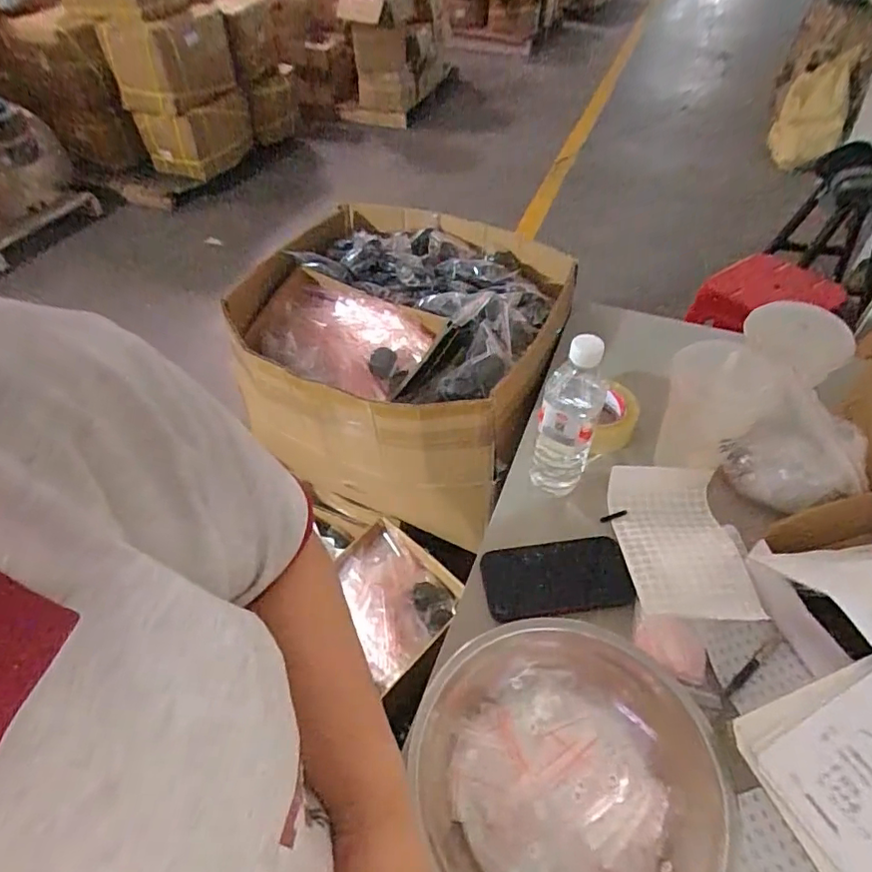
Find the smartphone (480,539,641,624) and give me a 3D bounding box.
[{"bbox_3d":[0.134,0.160,0.626,0.159,0.009,0.081,-8,54,1],"label":"smartphone"}]

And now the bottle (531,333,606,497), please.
[{"bbox_3d":[0.151,-0.015,0.639,0.062,0.235,0.061,15,50,14],"label":"bottle"}]

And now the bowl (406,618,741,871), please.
[{"bbox_3d":[0.115,0.289,0.469,0.256,0.075,0.247,-1,48,1],"label":"bowl"}]

